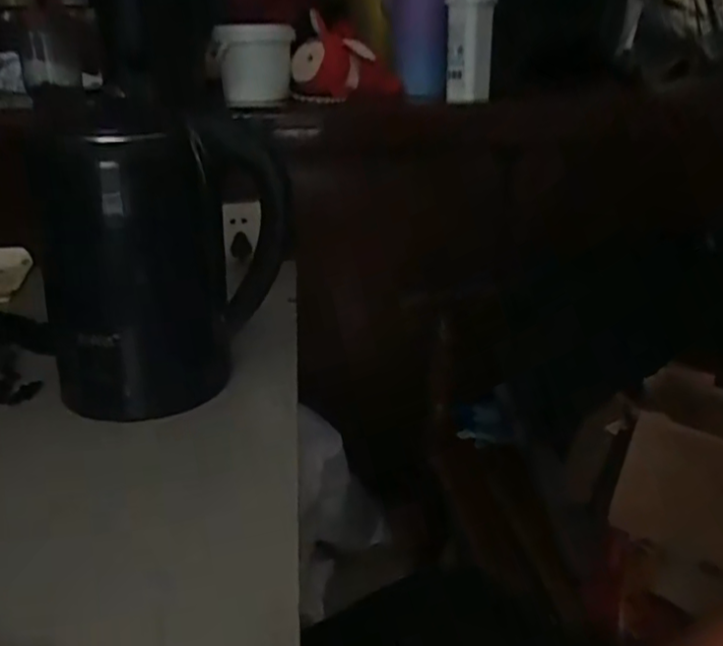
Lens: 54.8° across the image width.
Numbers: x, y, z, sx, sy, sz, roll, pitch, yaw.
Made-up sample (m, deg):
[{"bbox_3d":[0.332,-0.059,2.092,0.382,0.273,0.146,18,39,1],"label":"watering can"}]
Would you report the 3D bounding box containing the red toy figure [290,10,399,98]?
[{"bbox_3d":[-0.021,-0.360,0.947,0.093,0.095,0.124,17,27,34],"label":"red toy figure"}]

